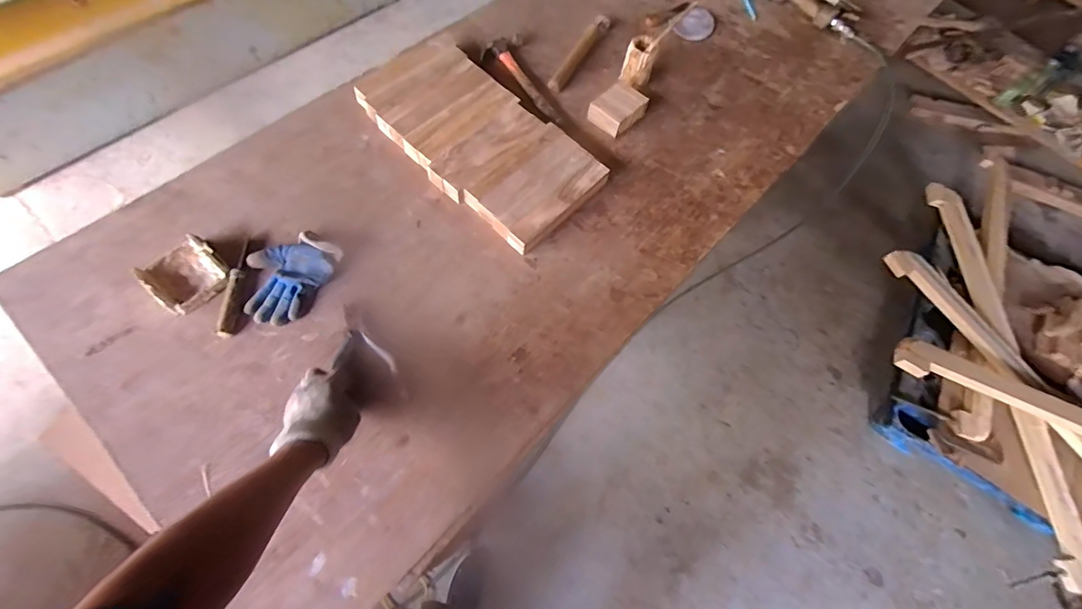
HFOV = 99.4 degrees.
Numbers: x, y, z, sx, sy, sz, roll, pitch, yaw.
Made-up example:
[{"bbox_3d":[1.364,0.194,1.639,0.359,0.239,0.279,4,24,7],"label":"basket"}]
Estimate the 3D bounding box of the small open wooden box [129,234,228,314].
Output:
[{"bbox_3d":[-0.607,-0.051,0.783,0.114,0.039,0.109,-40,76,-20],"label":"small open wooden box"}]

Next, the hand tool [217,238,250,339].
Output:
[{"bbox_3d":[-0.528,-0.034,0.790,0.029,0.021,0.188,-2,67,-7],"label":"hand tool"}]

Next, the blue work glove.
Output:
[{"bbox_3d":[-0.454,-0.053,0.814,0.136,0.032,0.180,28,67,6],"label":"blue work glove"}]

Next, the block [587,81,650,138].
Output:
[{"bbox_3d":[0.172,-0.433,1.018,0.125,0.046,0.087,-41,76,-20],"label":"block"}]

